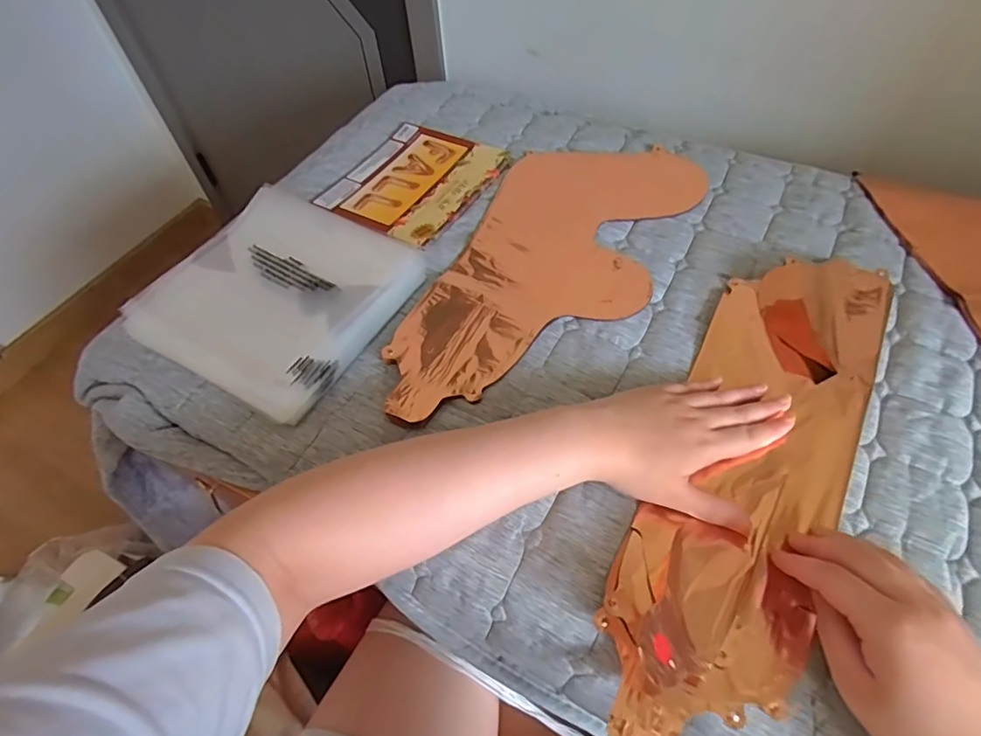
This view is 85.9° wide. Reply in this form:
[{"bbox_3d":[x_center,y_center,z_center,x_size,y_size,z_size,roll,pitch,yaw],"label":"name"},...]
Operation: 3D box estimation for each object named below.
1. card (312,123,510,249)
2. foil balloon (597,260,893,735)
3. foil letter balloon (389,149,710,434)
[{"bbox_3d":[-0.093,-0.232,0.648,0.169,0.004,0.193,25,60,21],"label":"card"},{"bbox_3d":[0.199,0.059,0.399,0.135,0.035,0.434,25,62,21],"label":"foil balloon"},{"bbox_3d":[0.057,-0.109,0.542,0.202,0.014,0.435,23,60,20],"label":"foil letter balloon"}]

